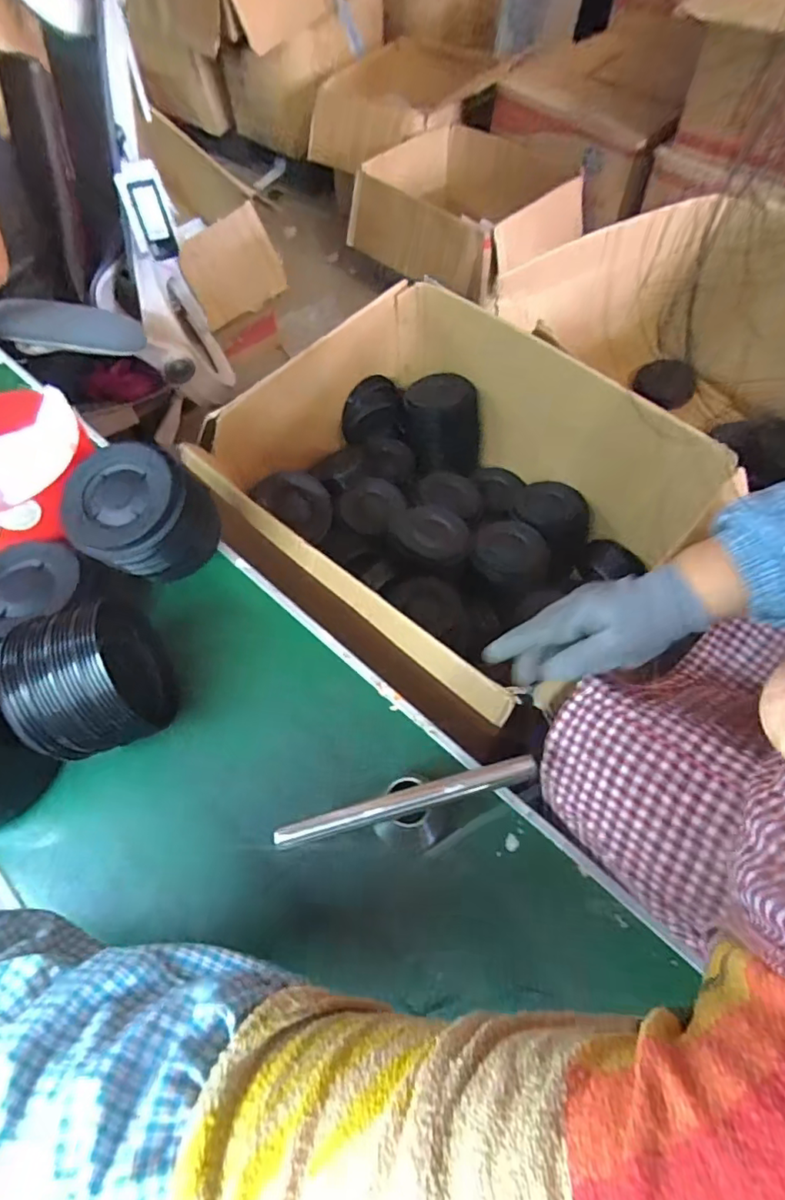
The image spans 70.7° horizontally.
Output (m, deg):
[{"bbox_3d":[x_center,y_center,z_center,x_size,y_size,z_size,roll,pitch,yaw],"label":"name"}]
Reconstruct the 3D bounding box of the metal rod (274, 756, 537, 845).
[{"bbox_3d":[0.013,0.151,0.418,0.200,0.009,0.017,-14,60,-5],"label":"metal rod"}]

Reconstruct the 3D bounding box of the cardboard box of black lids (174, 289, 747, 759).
[{"bbox_3d":[0.072,-0.161,0.850,0.584,0.286,0.564,39,68,22],"label":"cardboard box of black lids"}]

